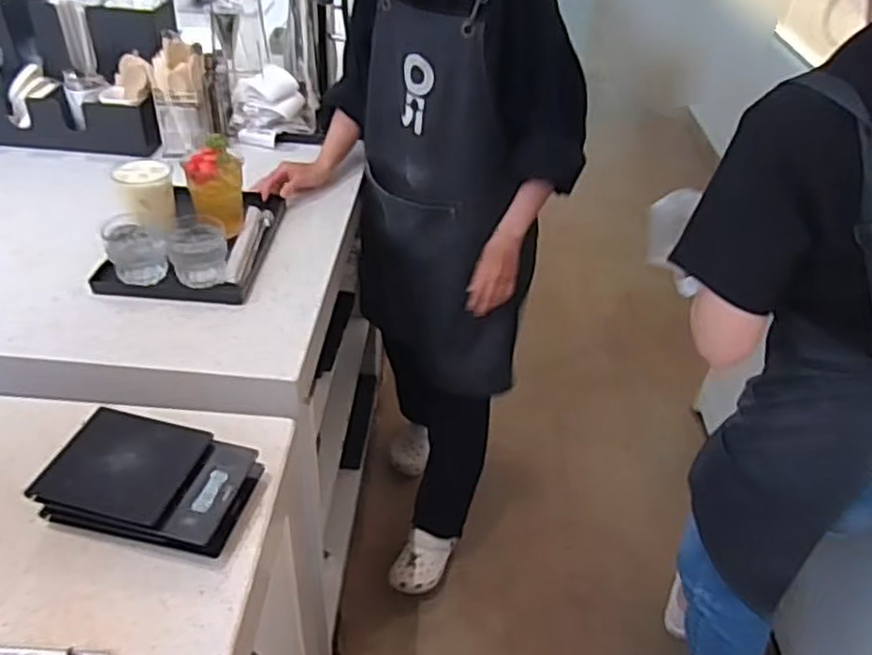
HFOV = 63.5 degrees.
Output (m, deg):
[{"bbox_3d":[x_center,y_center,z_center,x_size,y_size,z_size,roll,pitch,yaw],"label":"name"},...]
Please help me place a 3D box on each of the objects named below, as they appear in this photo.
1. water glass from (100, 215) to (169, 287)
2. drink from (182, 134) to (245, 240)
[{"bbox_3d":[-0.438,-0.110,1.038,0.083,0.082,0.088,-14,42,-21],"label":"water glass"},{"bbox_3d":[-0.345,-0.212,1.106,0.085,0.143,0.070,3,39,-2],"label":"drink"}]

